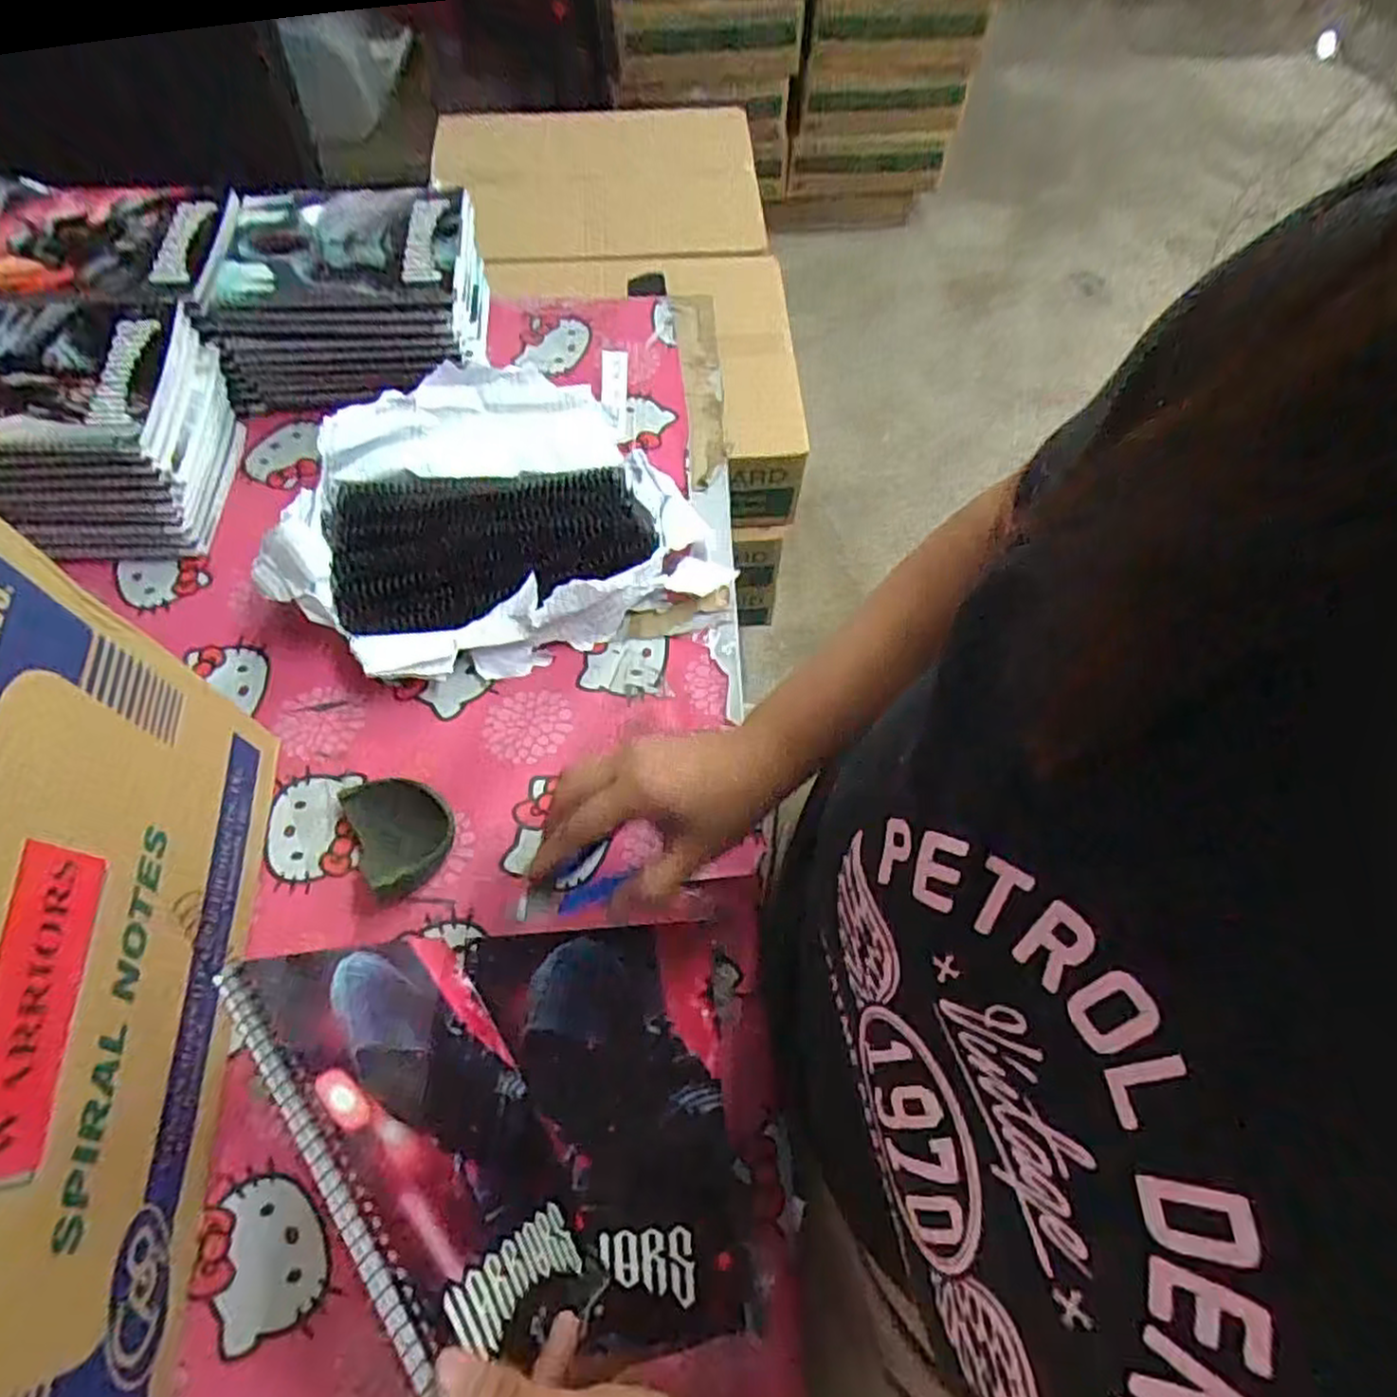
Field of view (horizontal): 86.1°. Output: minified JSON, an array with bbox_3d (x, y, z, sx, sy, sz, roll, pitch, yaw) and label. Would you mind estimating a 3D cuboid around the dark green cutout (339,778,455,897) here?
[{"bbox_3d":[-0.207,0.093,0.524,0.066,0.029,0.085,-21,66,-11],"label":"dark green cutout"}]

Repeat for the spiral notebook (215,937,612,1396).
[{"bbox_3d":[-0.121,0.197,0.346,0.013,0.152,0.191,-40,70,2],"label":"spiral notebook"}]

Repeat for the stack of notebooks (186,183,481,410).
[{"bbox_3d":[-0.315,-0.362,0.677,0.221,0.114,0.138,-5,64,-3],"label":"stack of notebooks"}]

